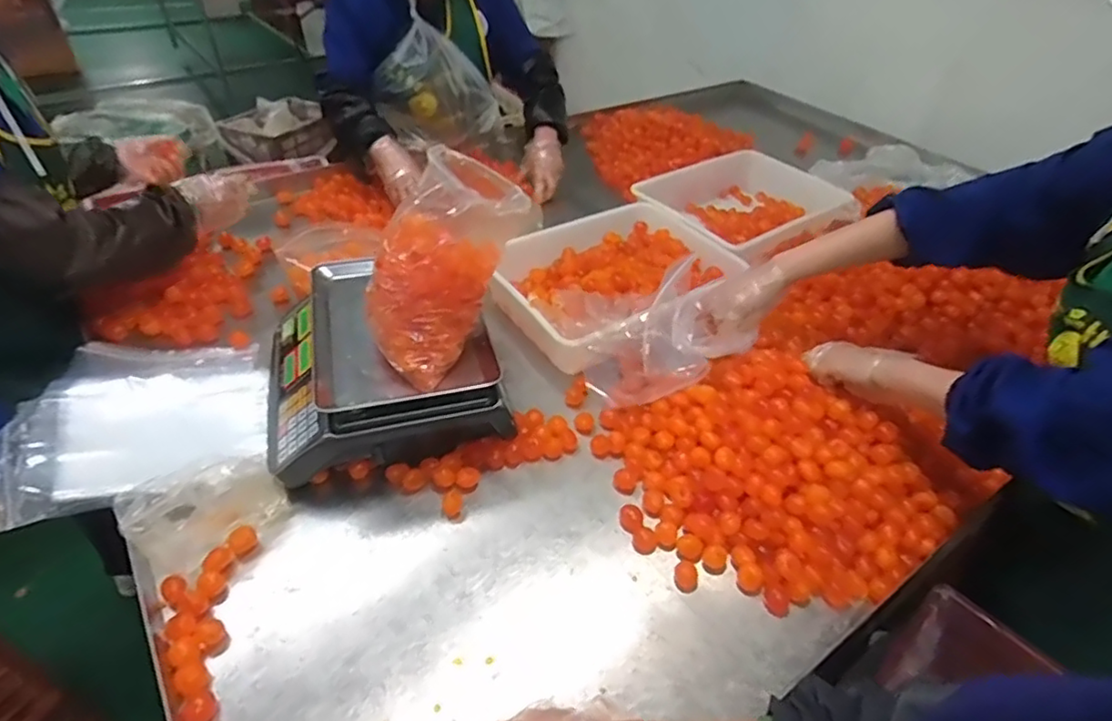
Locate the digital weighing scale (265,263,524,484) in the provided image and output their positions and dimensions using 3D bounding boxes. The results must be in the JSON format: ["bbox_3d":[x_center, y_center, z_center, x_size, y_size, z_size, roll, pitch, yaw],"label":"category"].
[{"bbox_3d":[-0.263,-0.014,0.894,0.326,0.103,0.330,-11,44,-16],"label":"digital weighing scale"}]

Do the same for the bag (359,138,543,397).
[{"bbox_3d":[-0.138,-0.125,0.792,0.153,0.226,0.217,27,47,24],"label":"bag"}]

